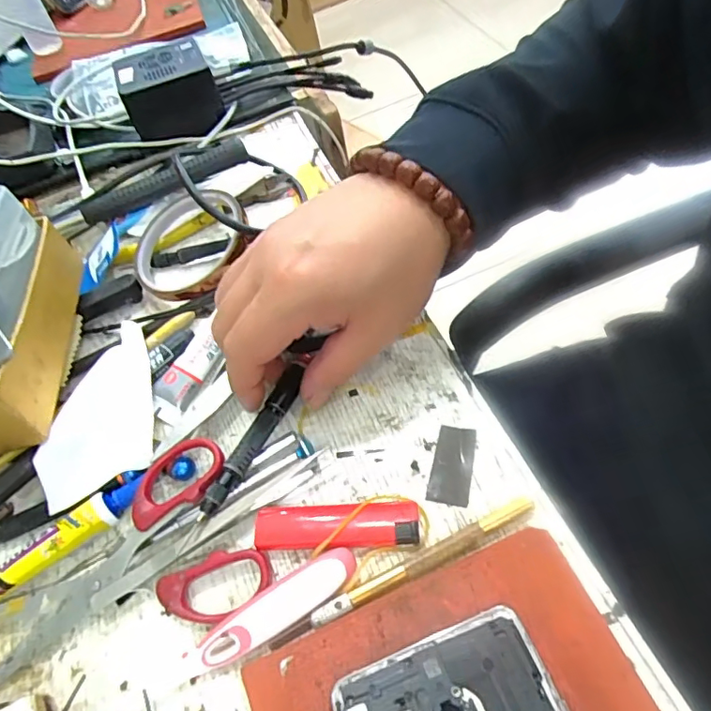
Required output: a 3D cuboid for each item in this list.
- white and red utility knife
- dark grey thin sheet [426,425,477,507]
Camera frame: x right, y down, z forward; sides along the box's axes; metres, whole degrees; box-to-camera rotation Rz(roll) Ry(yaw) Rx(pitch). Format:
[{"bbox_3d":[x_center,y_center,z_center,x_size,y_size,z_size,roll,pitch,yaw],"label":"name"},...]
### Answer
[{"bbox_3d":[-0.034,0.112,0.237,0.075,0.011,0.018,-29,56,-9],"label":"white and red utility knife"},{"bbox_3d":[0.050,0.056,0.272,0.020,0.005,0.041,7,58,16],"label":"dark grey thin sheet"}]

